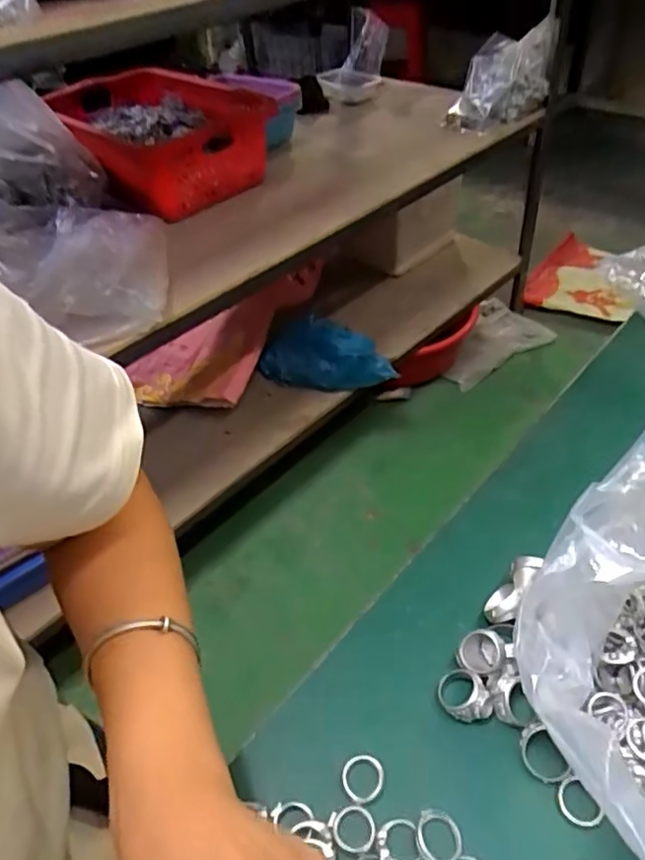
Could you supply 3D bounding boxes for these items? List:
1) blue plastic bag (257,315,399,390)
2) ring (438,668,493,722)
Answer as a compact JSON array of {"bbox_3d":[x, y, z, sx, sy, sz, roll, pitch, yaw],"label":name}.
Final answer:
[{"bbox_3d":[0.004,-0.162,1.252,0.294,0.166,0.078,11,47,17],"label":"blue plastic bag"},{"bbox_3d":[0.077,0.145,0.326,0.024,0.017,0.028,-14,44,-12],"label":"ring"}]

